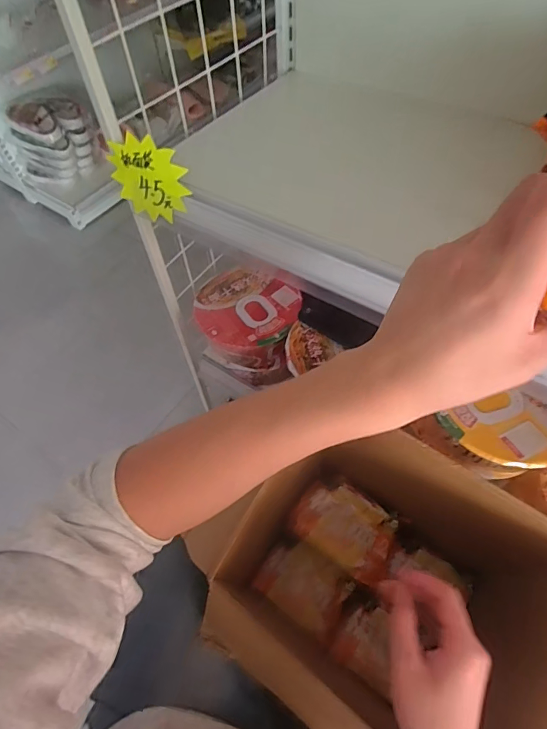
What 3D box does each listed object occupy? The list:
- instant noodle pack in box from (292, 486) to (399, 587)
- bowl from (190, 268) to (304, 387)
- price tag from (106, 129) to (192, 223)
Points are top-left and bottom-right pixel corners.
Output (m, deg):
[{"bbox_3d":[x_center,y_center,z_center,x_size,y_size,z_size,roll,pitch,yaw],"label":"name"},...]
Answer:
[{"bbox_3d":[0.112,0.250,0.633,0.149,0.035,0.106,28,63,20],"label":"instant noodle pack in box"},{"bbox_3d":[-0.040,-0.066,0.654,0.159,0.075,0.174,6,58,8],"label":"bowl"},{"bbox_3d":[-0.130,-0.193,0.430,0.097,0.078,0.008,41,44,4],"label":"price tag"}]

